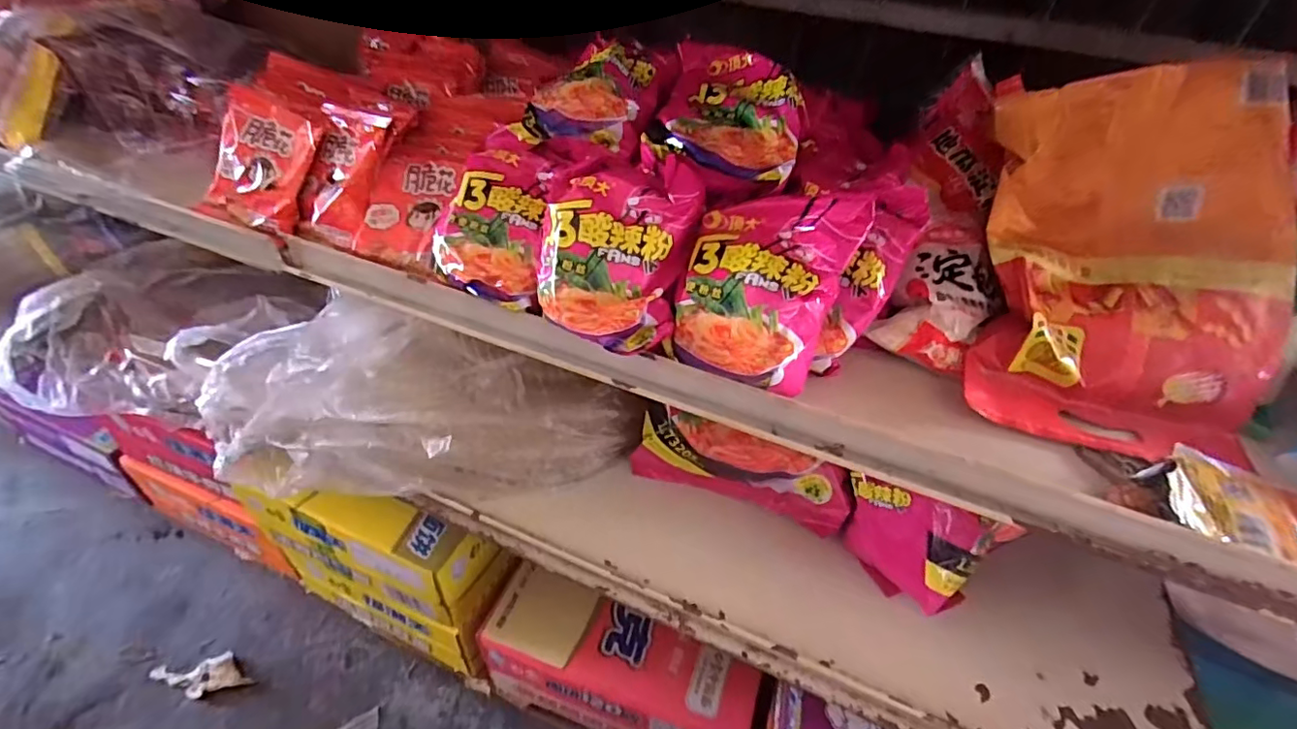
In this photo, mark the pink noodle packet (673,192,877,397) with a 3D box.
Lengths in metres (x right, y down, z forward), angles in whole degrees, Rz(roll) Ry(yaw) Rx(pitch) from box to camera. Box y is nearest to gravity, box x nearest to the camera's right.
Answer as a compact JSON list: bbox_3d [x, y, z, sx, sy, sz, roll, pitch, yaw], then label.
[{"bbox_3d":[0.084,-0.053,0.404,0.121,0.045,0.136,10,83,21],"label":"pink noodle packet"}]

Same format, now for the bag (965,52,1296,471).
[{"bbox_3d":[0.356,-0.073,0.414,0.203,0.267,0.063,8,3,7],"label":"bag"}]

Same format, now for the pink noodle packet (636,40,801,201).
[{"bbox_3d":[0.066,-0.201,0.464,0.117,0.050,0.155,6,63,14],"label":"pink noodle packet"}]

